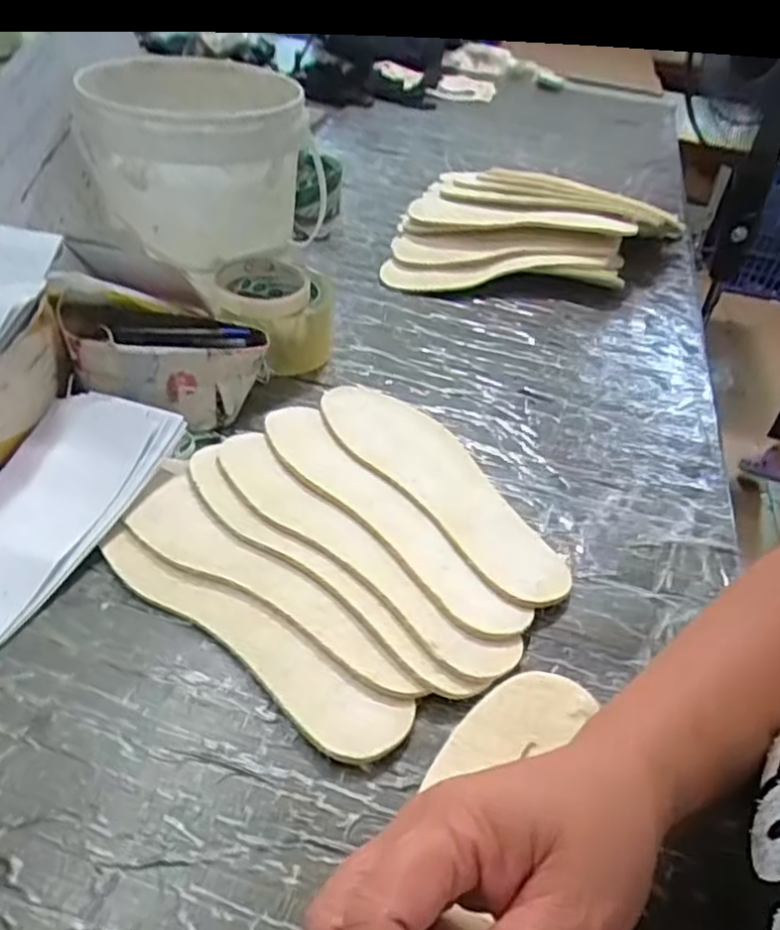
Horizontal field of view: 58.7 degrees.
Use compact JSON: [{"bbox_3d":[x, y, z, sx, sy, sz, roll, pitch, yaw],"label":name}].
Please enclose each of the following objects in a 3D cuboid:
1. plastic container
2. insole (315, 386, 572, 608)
[{"bbox_3d":[-0.187,-0.283,0.671,0.188,0.158,0.197,-6,41,-15],"label":"plastic container"},{"bbox_3d":[0.038,0.009,0.543,0.093,0.007,0.266,-14,44,-39],"label":"insole"}]

